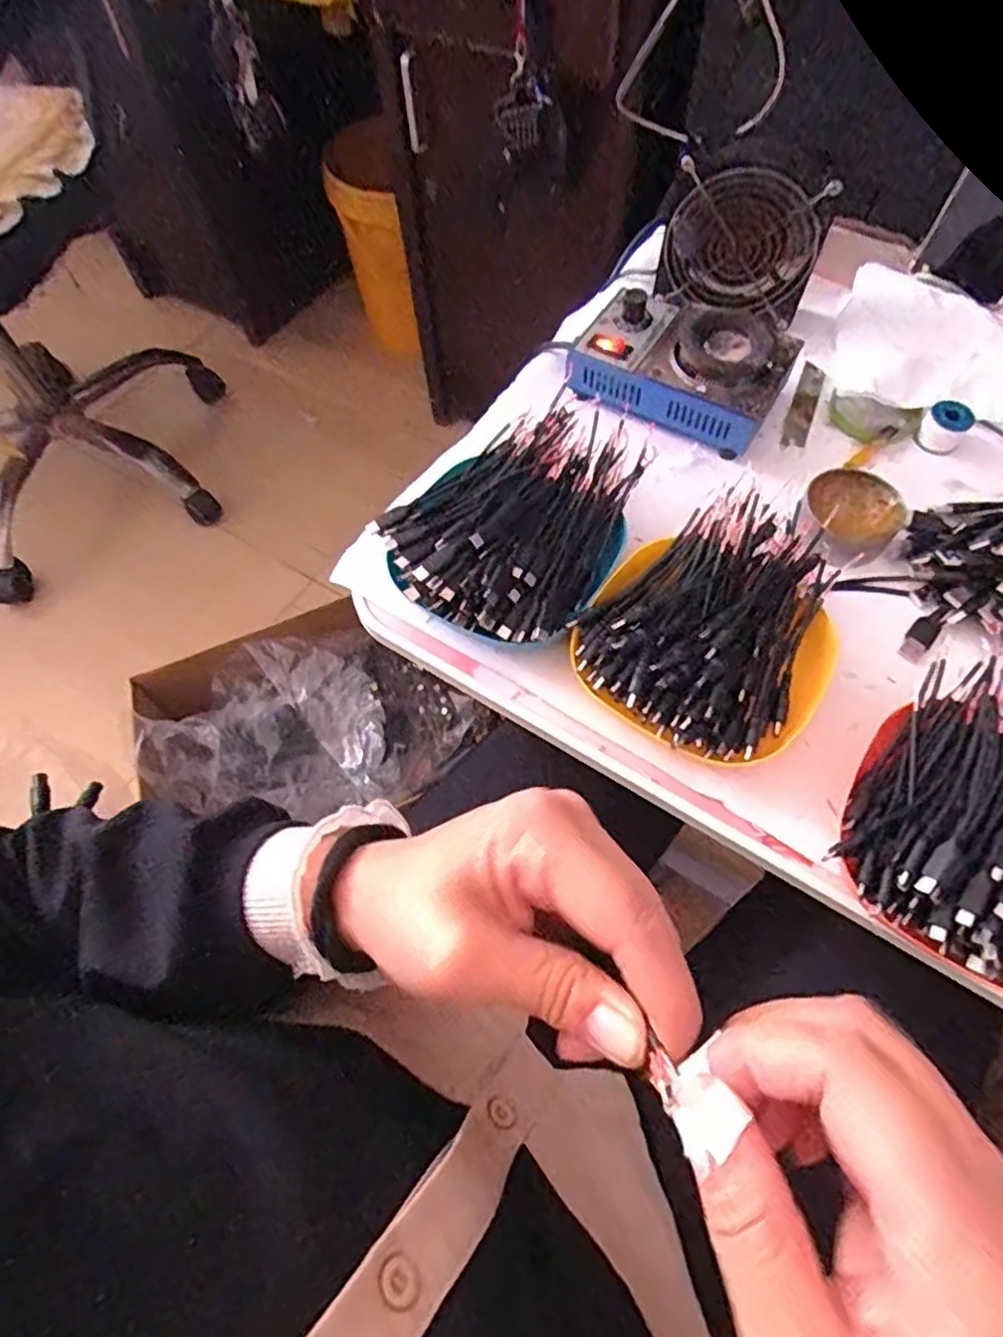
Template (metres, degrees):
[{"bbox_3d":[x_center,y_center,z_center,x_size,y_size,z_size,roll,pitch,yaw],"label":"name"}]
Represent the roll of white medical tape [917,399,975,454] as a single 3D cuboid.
[{"bbox_3d":[0.327,-0.179,0.501,0.028,0.026,0.027,-1,63,2],"label":"roll of white medical tape"}]

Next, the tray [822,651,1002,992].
[{"bbox_3d":[0.260,0.064,0.350,0.124,0.045,0.181,29,68,16],"label":"tray"}]

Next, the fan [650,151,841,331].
[{"bbox_3d":[0.188,-0.333,0.535,0.119,0.105,0.032,16,65,10],"label":"fan"}]

